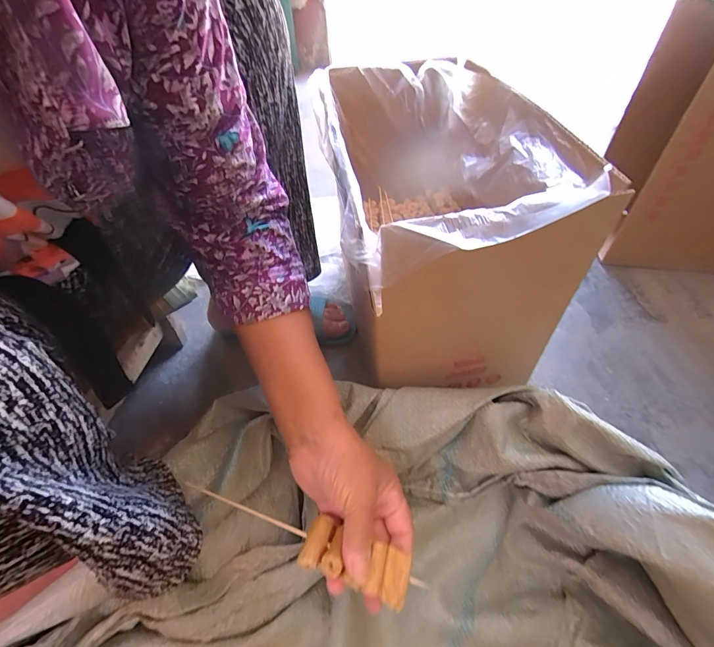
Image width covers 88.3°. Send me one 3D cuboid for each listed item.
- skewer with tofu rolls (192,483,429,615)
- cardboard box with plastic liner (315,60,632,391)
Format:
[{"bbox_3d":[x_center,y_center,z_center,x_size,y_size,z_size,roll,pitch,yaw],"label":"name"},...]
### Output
[{"bbox_3d":[-0.054,0.177,0.313,0.219,0.024,0.037,12,56,21],"label":"skewer with tofu rolls"},{"bbox_3d":[0.088,-0.151,0.440,0.204,0.229,0.396,-4,54,0],"label":"cardboard box with plastic liner"}]

